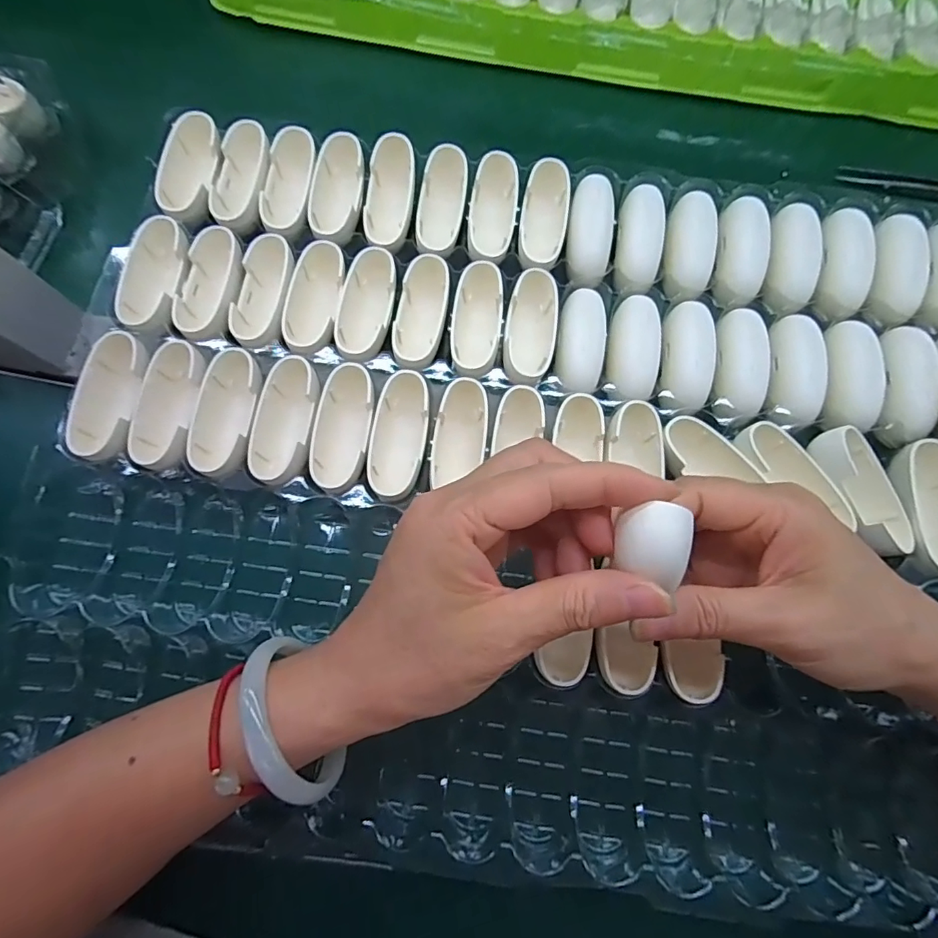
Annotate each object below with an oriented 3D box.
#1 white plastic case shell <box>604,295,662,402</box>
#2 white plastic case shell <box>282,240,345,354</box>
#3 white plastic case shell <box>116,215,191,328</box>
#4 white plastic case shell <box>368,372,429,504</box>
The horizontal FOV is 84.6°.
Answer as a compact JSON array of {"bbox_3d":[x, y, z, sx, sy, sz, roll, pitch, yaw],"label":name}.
[{"bbox_3d":[0.095,-0.069,0.296,0.028,0.017,0.063,7,76,1],"label":"white plastic case shell"},{"bbox_3d":[-0.088,-0.099,0.296,0.030,0.021,0.076,0,65,1],"label":"white plastic case shell"},{"bbox_3d":[-0.178,-0.111,0.296,0.032,0.016,0.069,4,76,1],"label":"white plastic case shell"},{"bbox_3d":[-0.038,-0.021,0.277,0.029,0.021,0.073,4,76,1],"label":"white plastic case shell"}]

